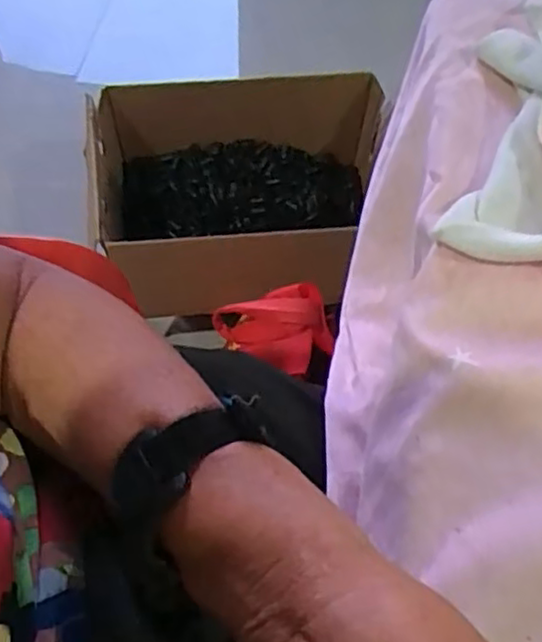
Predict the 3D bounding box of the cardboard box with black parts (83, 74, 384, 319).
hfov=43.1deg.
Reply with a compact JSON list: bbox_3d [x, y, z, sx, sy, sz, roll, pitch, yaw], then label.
[{"bbox_3d":[-0.039,-0.153,0.886,0.371,0.159,0.277,-2,64,-3],"label":"cardboard box with black parts"}]

